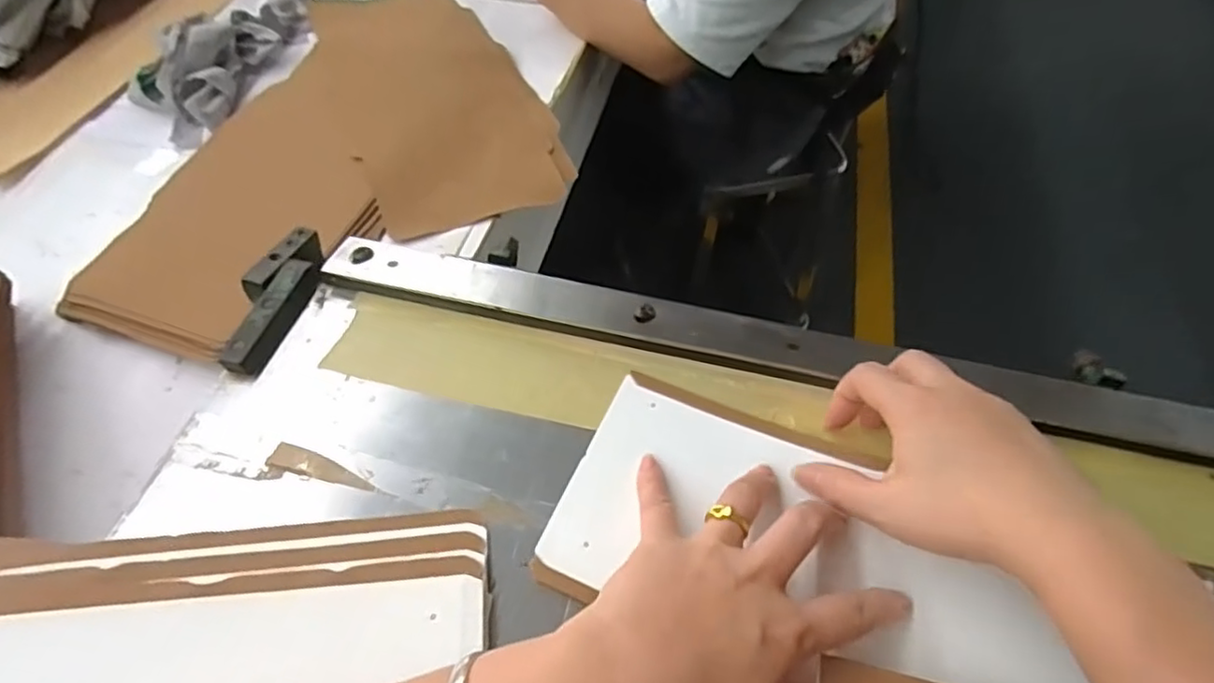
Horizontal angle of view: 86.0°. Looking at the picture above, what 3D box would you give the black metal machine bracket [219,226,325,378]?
[{"bbox_3d":[-0.202,-0.029,0.398,0.035,0.016,0.108,13,55,6],"label":"black metal machine bracket"}]

